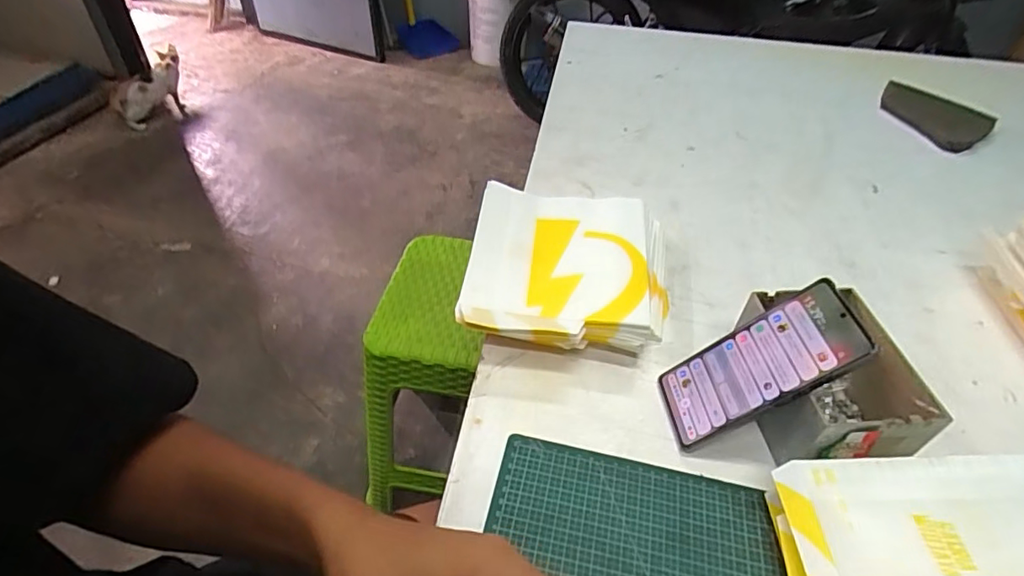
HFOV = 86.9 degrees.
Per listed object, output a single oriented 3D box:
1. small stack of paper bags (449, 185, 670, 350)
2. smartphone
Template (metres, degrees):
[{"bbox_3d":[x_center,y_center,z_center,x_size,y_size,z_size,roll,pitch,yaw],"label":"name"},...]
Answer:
[{"bbox_3d":[0.060,-0.015,0.546,0.202,0.068,0.196,7,43,4],"label":"small stack of paper bags"},{"bbox_3d":[0.190,0.063,0.426,0.007,0.161,0.069,32,34,-30],"label":"smartphone"}]

